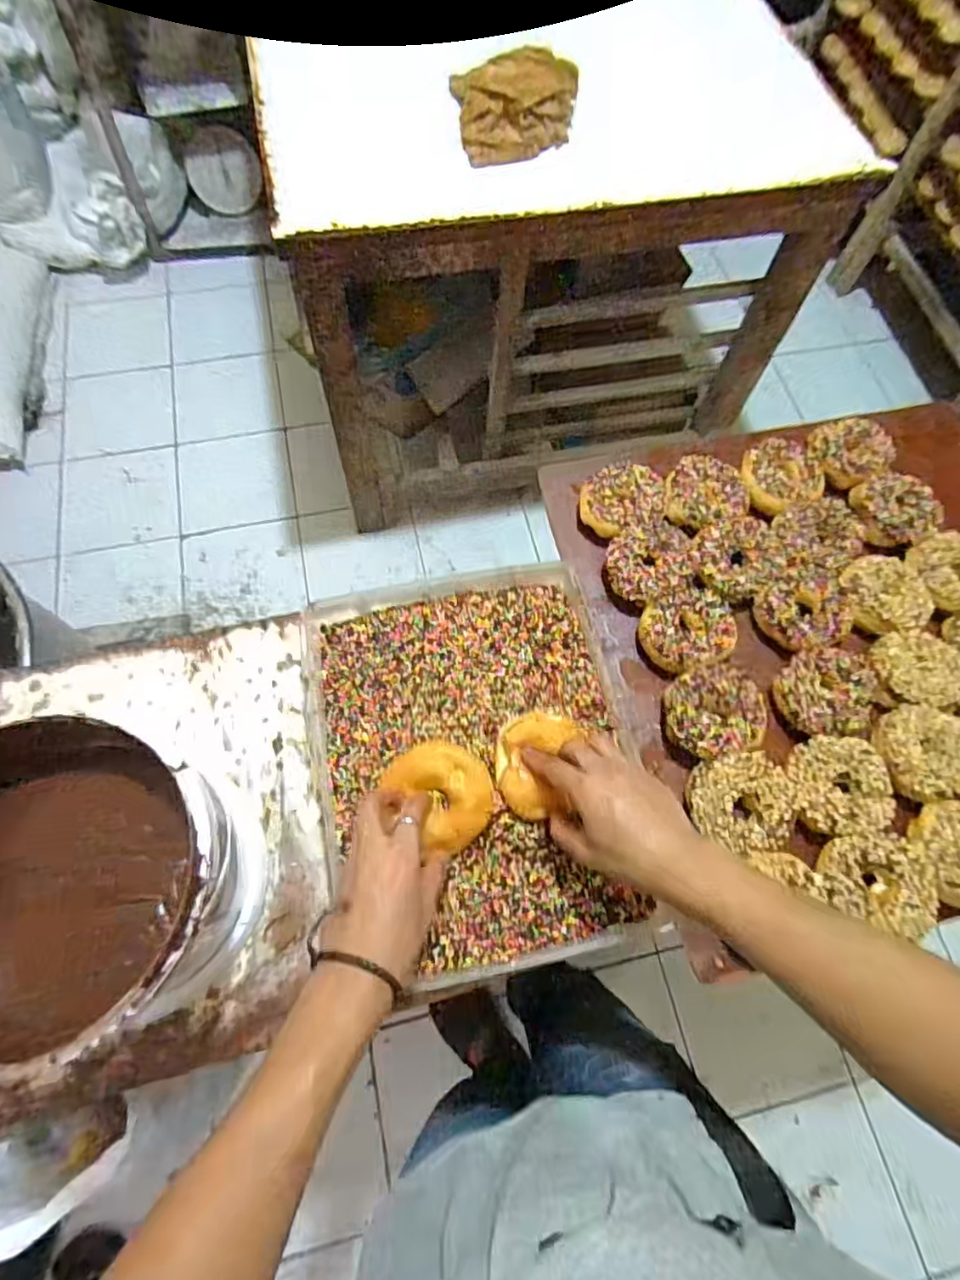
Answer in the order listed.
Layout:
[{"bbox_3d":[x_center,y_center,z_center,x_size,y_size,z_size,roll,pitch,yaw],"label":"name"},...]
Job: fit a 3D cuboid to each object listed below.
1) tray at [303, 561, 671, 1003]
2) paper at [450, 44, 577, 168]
[{"bbox_3d":[-0.006,0.101,0.582,0.279,0.055,0.374,-9,69,-7],"label":"tray"},{"bbox_3d":[0.065,-0.853,0.978,0.203,0.079,0.171,-6,69,-5],"label":"paper"}]

